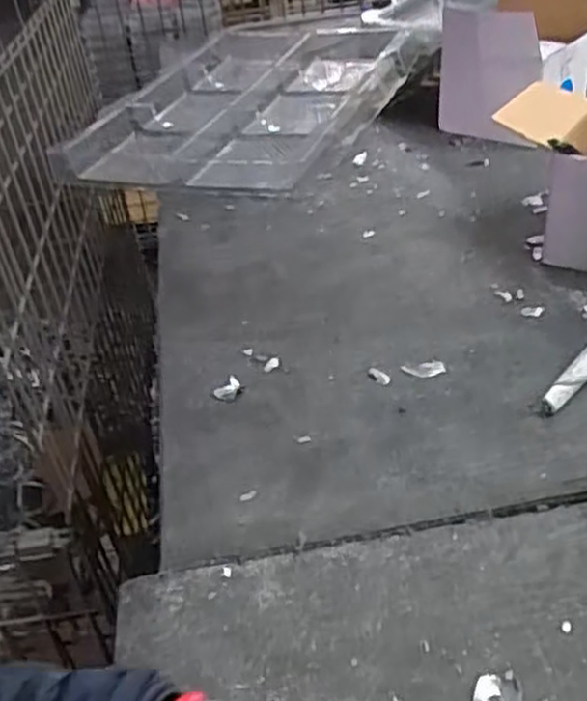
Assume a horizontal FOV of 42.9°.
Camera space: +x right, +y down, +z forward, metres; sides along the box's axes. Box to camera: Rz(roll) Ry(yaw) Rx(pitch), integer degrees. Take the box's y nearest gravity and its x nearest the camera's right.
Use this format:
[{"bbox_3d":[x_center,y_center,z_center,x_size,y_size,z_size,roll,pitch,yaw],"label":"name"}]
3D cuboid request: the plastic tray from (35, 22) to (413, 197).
[{"bbox_3d":[-0.055,-0.343,1.005,0.363,0.067,0.473,13,40,25],"label":"plastic tray"}]

